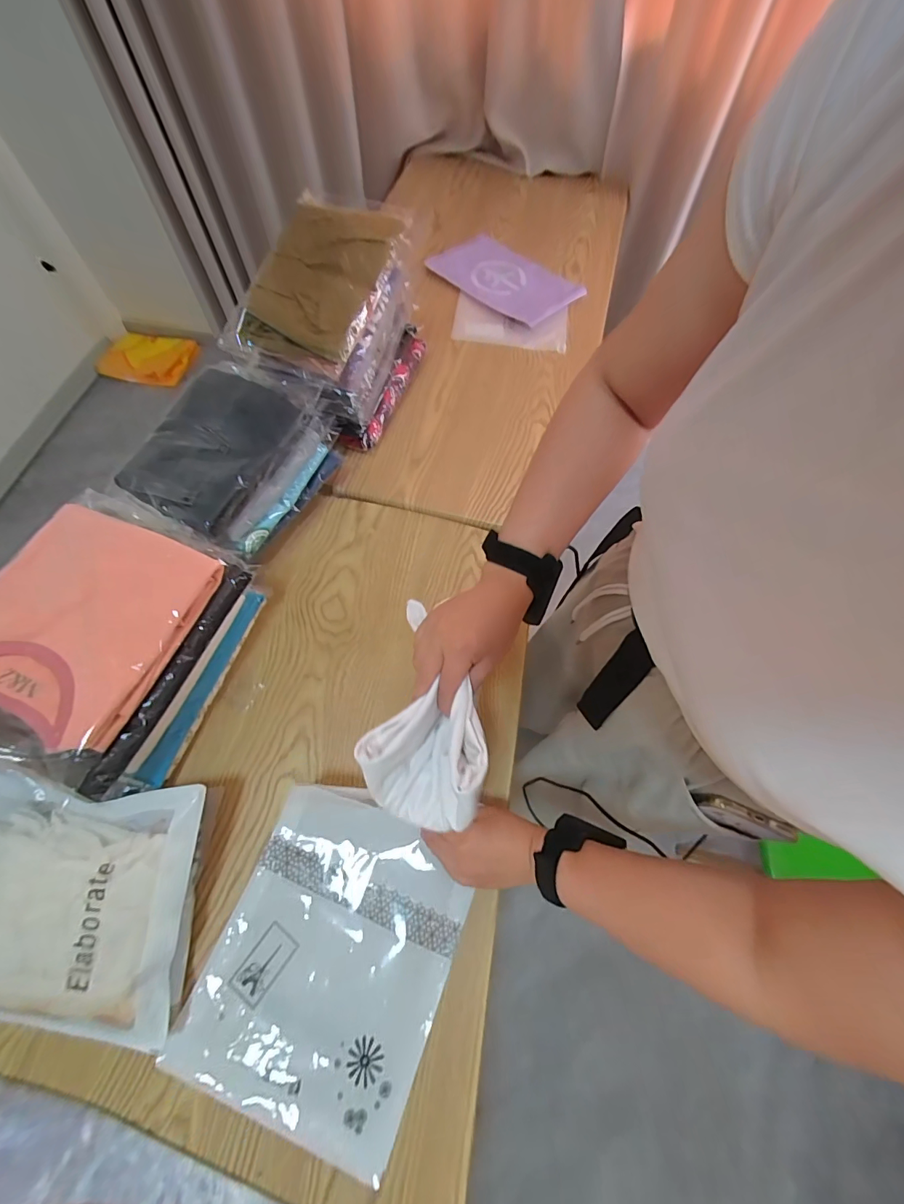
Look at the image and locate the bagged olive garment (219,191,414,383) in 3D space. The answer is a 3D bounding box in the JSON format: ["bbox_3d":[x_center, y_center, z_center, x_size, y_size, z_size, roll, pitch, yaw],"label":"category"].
[{"bbox_3d":[-0.186,-0.463,0.626,0.173,0.089,0.291,19,67,7],"label":"bagged olive garment"}]

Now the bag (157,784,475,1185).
[{"bbox_3d":[-0.123,0.362,0.446,0.233,0.033,0.276,21,67,8],"label":"bag"}]

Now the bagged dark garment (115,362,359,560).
[{"bbox_3d":[-0.303,-0.214,0.595,0.175,0.077,0.278,25,68,9],"label":"bagged dark garment"}]

